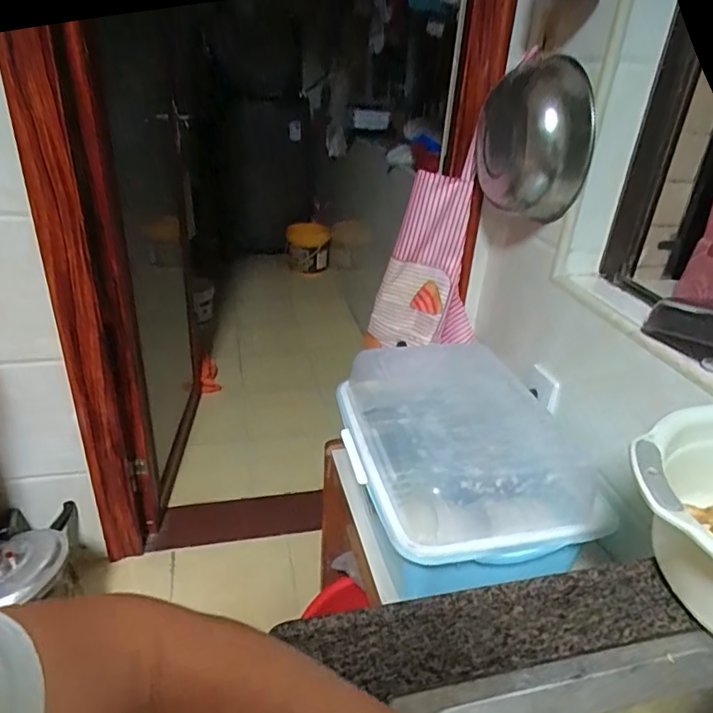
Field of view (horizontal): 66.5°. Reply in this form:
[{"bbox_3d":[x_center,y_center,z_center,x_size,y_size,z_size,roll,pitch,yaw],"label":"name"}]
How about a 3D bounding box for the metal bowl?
[{"bbox_3d":[0.295,-0.359,0.922,0.092,0.247,0.197,-5,30,-14],"label":"metal bowl"}]

